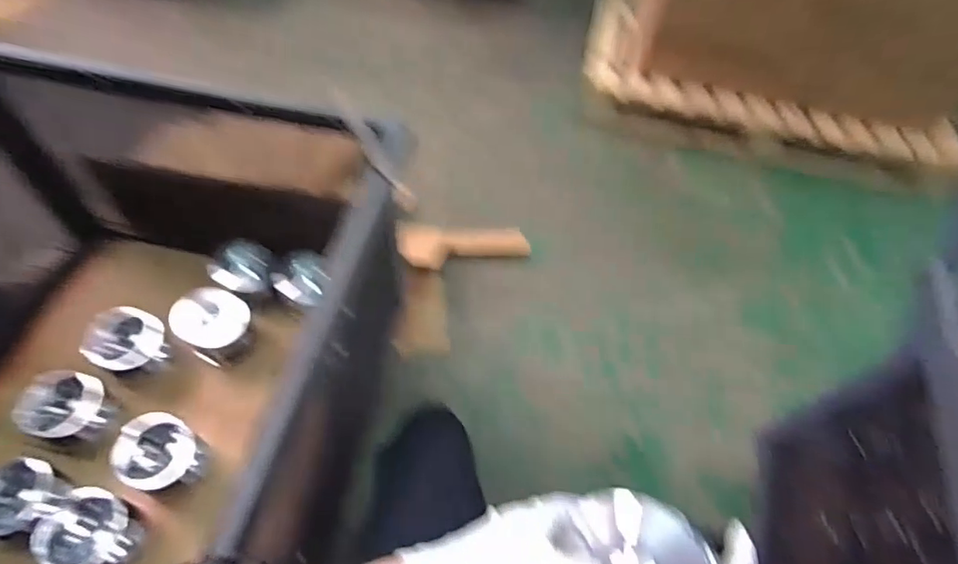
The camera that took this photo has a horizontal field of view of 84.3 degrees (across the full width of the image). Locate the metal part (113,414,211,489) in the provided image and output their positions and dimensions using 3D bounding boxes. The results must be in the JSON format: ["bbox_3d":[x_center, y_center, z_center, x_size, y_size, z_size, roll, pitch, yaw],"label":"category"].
[{"bbox_3d":[-0.527,0.301,0.893,0.132,0.108,0.114,30,59,15],"label":"metal part"}]

